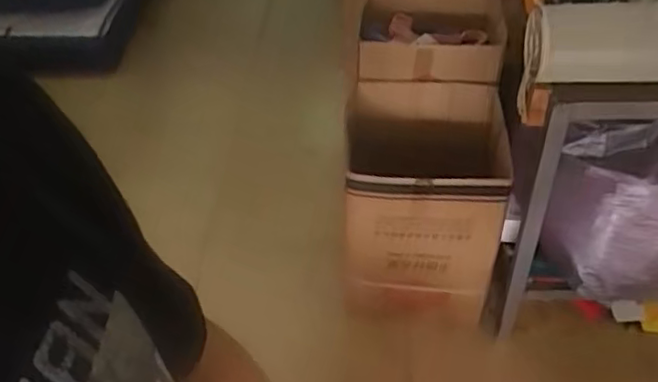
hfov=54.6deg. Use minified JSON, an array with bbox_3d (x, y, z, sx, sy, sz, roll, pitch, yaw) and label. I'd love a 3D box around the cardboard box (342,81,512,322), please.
[{"bbox_3d":[0.244,0.061,1.717,0.400,0.566,0.408,3,43,7],"label":"cardboard box"}]

